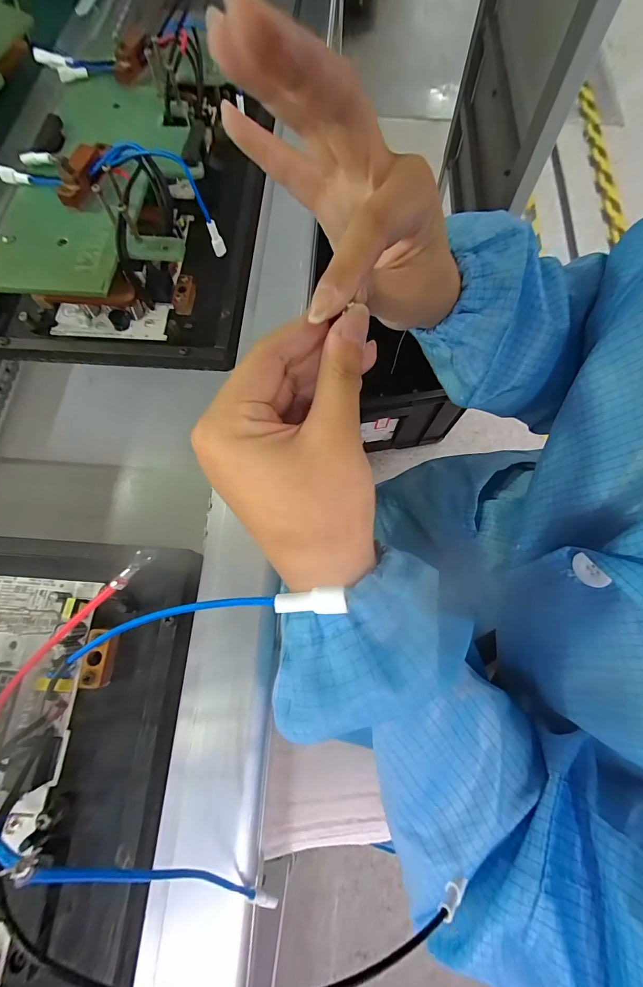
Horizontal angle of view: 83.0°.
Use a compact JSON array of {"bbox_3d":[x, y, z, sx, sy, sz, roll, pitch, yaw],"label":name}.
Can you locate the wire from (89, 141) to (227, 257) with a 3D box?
[{"bbox_3d":[-0.120,-0.216,0.253,0.110,0.048,0.026,31,72,9],"label":"wire"}]

